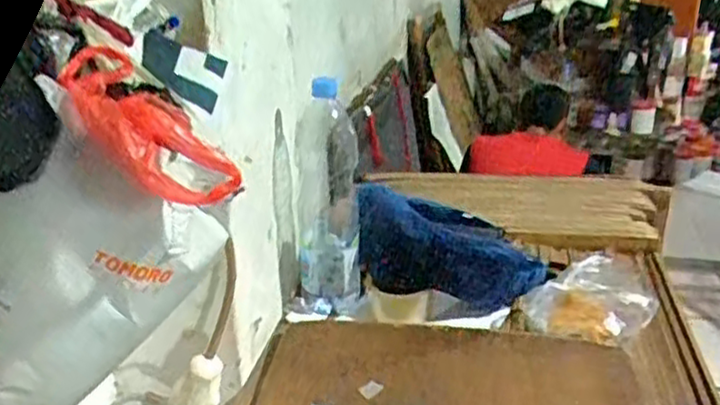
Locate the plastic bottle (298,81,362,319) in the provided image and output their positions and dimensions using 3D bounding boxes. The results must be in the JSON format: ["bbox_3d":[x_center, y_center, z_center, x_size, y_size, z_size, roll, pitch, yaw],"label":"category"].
[{"bbox_3d":[-0.048,-0.004,1.016,0.087,0.330,0.071,-3,23,-1],"label":"plastic bottle"}]

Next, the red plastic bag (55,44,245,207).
[{"bbox_3d":[-0.128,-0.048,0.436,0.128,0.031,0.061,43,41,16],"label":"red plastic bag"}]

